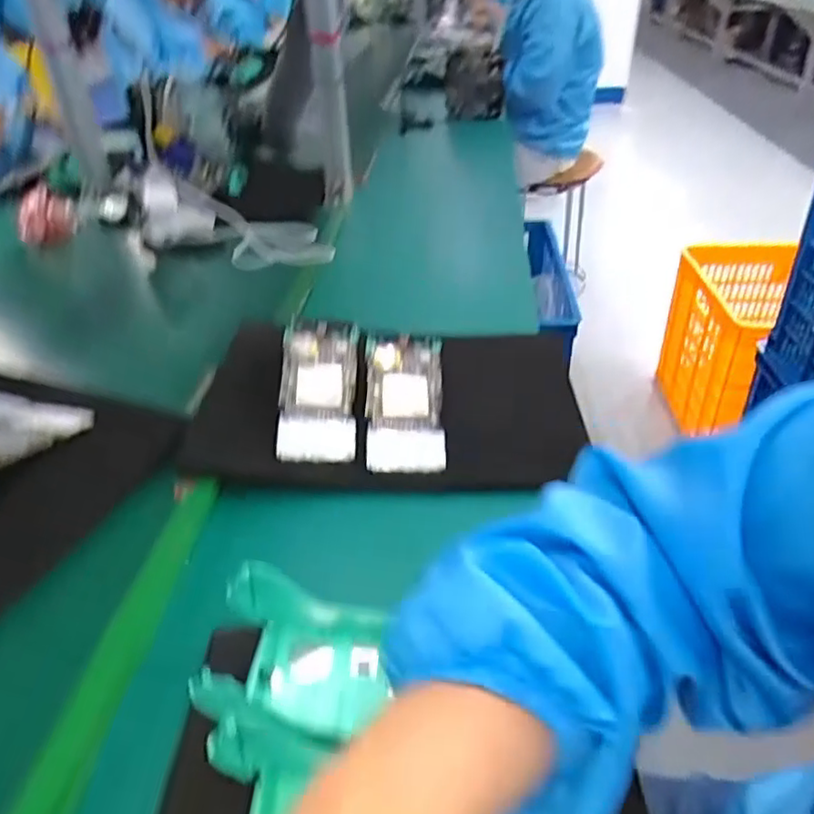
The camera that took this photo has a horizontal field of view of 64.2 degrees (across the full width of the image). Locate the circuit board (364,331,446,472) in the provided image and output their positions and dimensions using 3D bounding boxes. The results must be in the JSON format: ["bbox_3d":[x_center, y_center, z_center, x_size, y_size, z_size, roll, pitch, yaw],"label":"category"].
[{"bbox_3d":[-0.002,-0.008,0.586,0.069,0.023,0.137,-2,62,1],"label":"circuit board"}]

